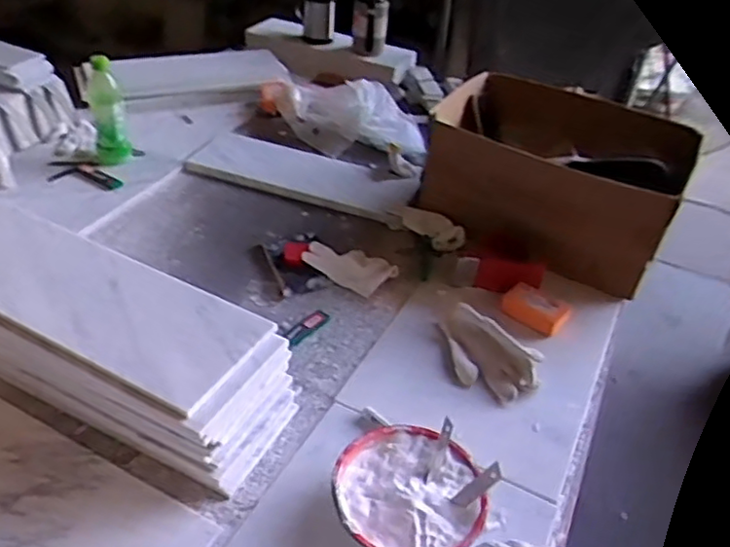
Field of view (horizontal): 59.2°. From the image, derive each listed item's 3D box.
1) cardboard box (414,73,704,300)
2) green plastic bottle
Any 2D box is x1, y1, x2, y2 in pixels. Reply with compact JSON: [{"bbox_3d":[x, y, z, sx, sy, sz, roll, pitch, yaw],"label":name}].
[{"bbox_3d":[0.342,-0.189,1.215,0.431,0.212,0.367,21,41,20],"label":"cardboard box"},{"bbox_3d":[-0.506,-0.315,1.261,0.070,0.195,0.061,-11,40,-19],"label":"green plastic bottle"}]

